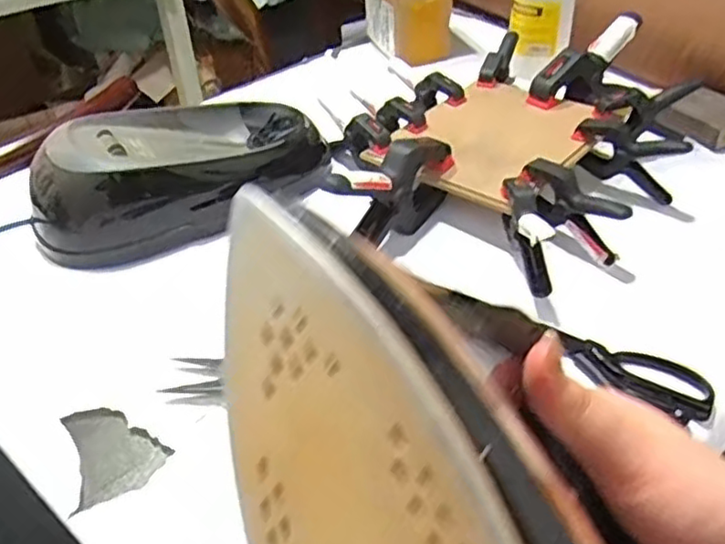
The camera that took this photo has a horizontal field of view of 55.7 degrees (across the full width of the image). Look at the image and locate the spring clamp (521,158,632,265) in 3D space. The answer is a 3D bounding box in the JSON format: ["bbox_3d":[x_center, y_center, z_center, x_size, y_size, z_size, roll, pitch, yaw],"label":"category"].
[{"bbox_3d":[0.189,-0.056,0.620,0.099,0.066,0.037,21,46,25],"label":"spring clamp"}]

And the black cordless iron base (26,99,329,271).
[{"bbox_3d":[-0.178,-0.107,0.689,0.291,0.092,0.152,-32,48,-30],"label":"black cordless iron base"}]

